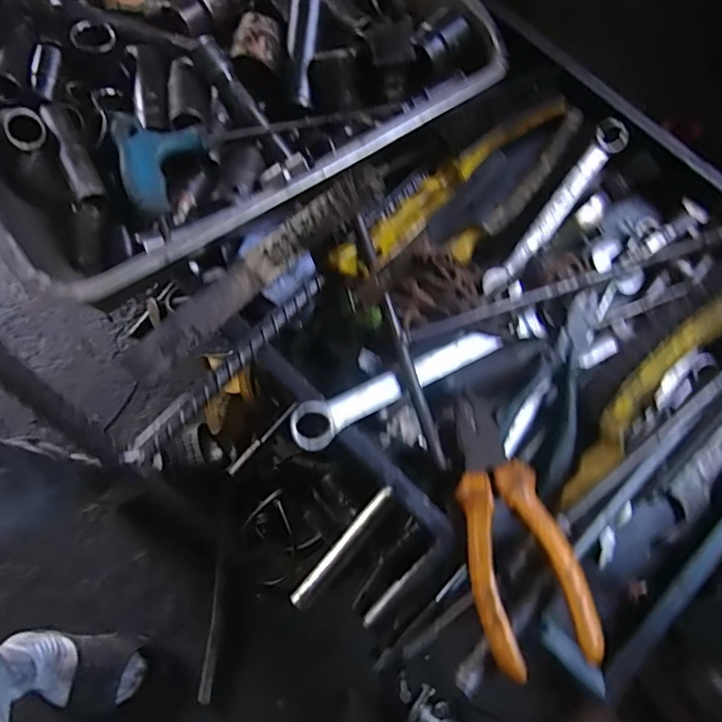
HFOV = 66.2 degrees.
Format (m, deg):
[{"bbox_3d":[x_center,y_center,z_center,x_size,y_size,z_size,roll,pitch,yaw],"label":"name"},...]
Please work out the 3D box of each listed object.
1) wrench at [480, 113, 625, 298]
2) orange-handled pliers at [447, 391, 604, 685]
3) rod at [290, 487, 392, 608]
[{"bbox_3d":[0.145,-0.115,0.413,0.021,0.015,0.165,38,80,8],"label":"wrench"},{"bbox_3d":[0.092,0.095,0.351,0.061,0.027,0.175,-9,54,-2],"label":"orange-handled pliers"},{"bbox_3d":[-0.020,0.200,0.604,0.014,0.010,0.157,39,80,8],"label":"rod"}]

